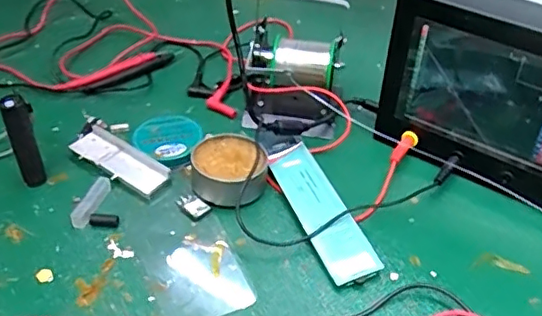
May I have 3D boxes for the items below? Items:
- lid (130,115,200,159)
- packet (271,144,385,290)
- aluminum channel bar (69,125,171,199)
[{"bbox_3d":[-0.096,-0.019,0.538,0.057,0.014,0.060,0,42,0],"label":"lid"},{"bbox_3d":[0.039,0.042,0.471,0.041,0.014,0.139,-16,45,-17],"label":"packet"},{"bbox_3d":[-0.133,0.001,0.506,0.093,0.016,0.035,28,49,27],"label":"aluminum channel bar"}]

